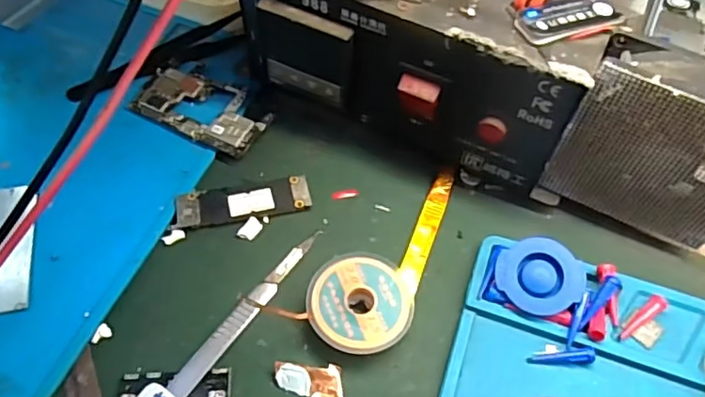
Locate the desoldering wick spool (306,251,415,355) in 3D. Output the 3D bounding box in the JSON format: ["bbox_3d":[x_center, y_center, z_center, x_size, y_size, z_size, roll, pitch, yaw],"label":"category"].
[{"bbox_3d":[0.004,0.046,0.257,0.044,0.012,0.045,1,57,-1],"label":"desoldering wick spool"}]

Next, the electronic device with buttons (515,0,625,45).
[{"bbox_3d":[0.089,-0.075,0.240,0.045,0.006,0.020,-16,59,-11],"label":"electronic device with buttons"}]

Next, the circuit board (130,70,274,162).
[{"bbox_3d":[-0.081,-0.048,0.315,0.072,0.006,0.038,23,59,13],"label":"circuit board"}]

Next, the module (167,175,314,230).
[{"bbox_3d":[-0.054,0.002,0.287,0.065,0.006,0.020,-10,58,-8],"label":"module"}]

